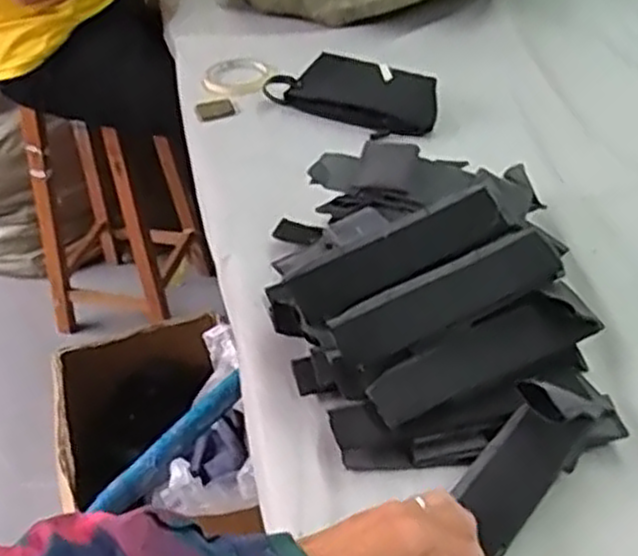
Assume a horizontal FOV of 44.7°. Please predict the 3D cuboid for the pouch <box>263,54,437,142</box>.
[{"bbox_3d":[0.040,-0.222,0.940,0.219,0.042,0.091,18,44,23],"label":"pouch"}]

